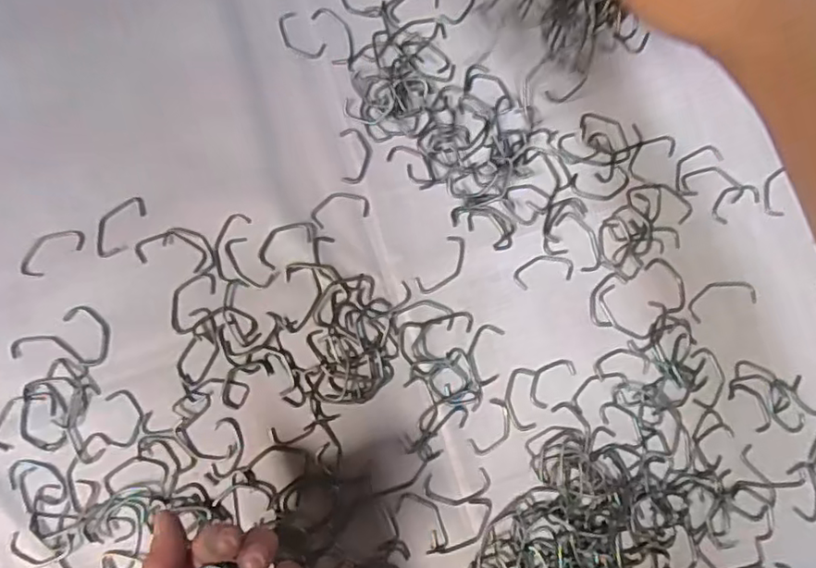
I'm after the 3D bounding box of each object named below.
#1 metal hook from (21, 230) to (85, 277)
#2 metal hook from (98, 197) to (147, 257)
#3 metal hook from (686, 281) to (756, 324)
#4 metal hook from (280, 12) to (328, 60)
[{"bbox_3d":[-0.204,-0.019,0.344,0.039,0.004,0.019,-36,87,-7],"label":"metal hook"},{"bbox_3d":[-0.167,-0.034,0.346,0.022,0.004,0.039,24,83,0],"label":"metal hook"},{"bbox_3d":[0.192,0.008,0.367,0.044,0.004,0.019,-18,85,-5],"label":"metal hook"},{"bbox_3d":[-0.067,-0.152,0.371,0.018,0.004,0.034,-45,88,-7],"label":"metal hook"}]

